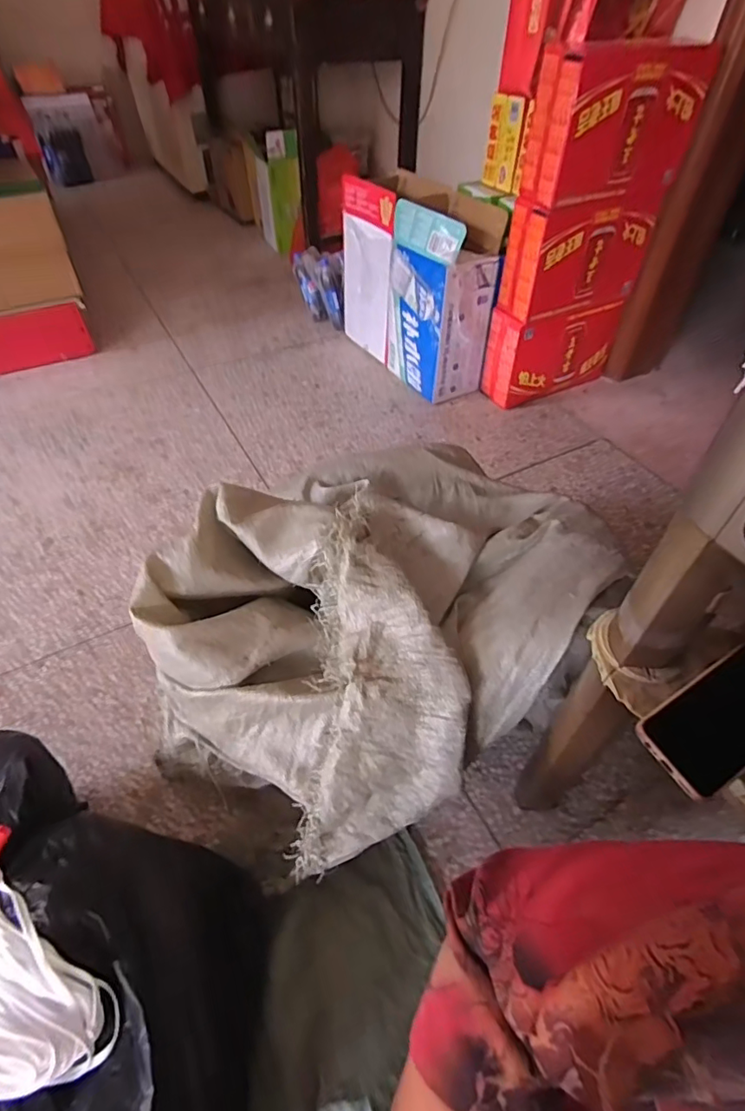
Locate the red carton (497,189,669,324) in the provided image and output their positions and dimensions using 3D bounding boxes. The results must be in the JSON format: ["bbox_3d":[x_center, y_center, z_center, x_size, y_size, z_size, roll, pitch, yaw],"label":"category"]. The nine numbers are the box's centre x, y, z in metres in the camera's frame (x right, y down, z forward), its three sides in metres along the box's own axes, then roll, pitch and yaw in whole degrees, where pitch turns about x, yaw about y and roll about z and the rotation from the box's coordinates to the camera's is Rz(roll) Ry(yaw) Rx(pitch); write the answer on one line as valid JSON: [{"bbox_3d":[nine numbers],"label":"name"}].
[{"bbox_3d":[0.565,-0.837,1.454,0.406,0.273,0.119,-23,53,-20],"label":"red carton"}]

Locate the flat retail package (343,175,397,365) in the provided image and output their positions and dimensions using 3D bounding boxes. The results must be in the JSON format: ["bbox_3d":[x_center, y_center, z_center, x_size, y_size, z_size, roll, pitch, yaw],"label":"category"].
[{"bbox_3d":[-0.017,-0.895,1.699,0.031,0.487,0.287,-24,53,-23],"label":"flat retail package"}]

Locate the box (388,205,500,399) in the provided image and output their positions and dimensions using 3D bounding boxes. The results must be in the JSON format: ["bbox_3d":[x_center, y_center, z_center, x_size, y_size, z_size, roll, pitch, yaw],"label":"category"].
[{"bbox_3d":[0.200,-0.748,1.588,0.190,0.478,0.282,-24,53,-21],"label":"box"}]

